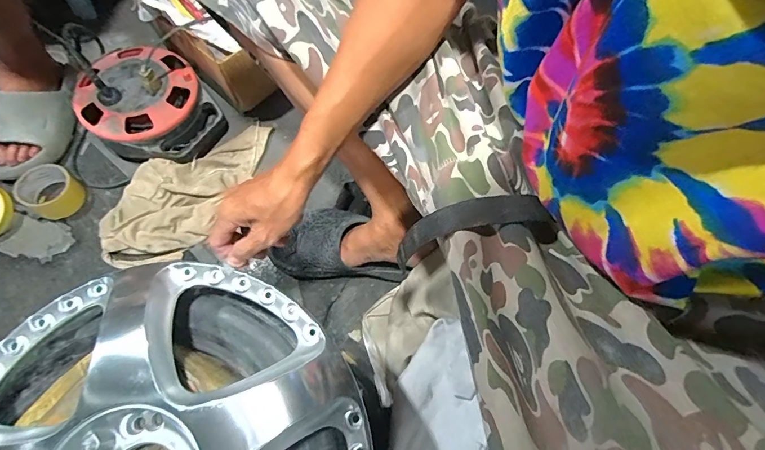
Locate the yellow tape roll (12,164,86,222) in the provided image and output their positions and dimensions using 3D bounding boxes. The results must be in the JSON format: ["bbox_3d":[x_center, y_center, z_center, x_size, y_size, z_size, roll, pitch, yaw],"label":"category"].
[{"bbox_3d":[-0.573,-0.058,0.705,0.085,0.045,0.082,0,68,-1],"label":"yellow tape roll"}]

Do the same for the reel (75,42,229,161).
[{"bbox_3d":[-0.412,-0.209,0.730,0.203,0.108,0.239,-35,73,-14],"label":"reel"}]

